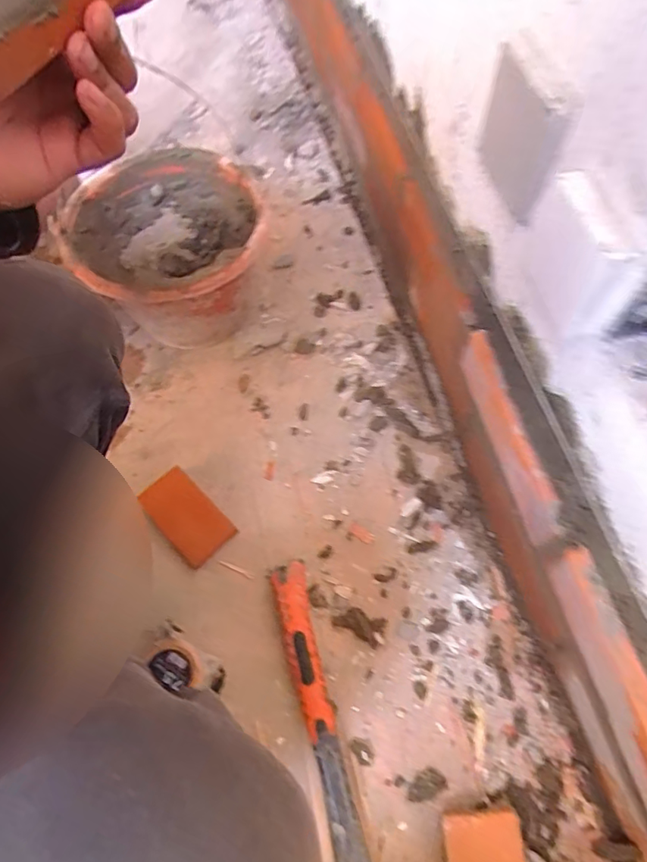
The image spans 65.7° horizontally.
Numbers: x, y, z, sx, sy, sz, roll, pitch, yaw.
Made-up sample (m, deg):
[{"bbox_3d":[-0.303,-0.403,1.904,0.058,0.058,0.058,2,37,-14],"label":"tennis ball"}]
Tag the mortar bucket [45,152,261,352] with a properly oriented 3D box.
[{"bbox_3d":[-0.187,-0.221,0.659,0.235,0.168,0.214,-1,63,2],"label":"mortar bucket"}]

